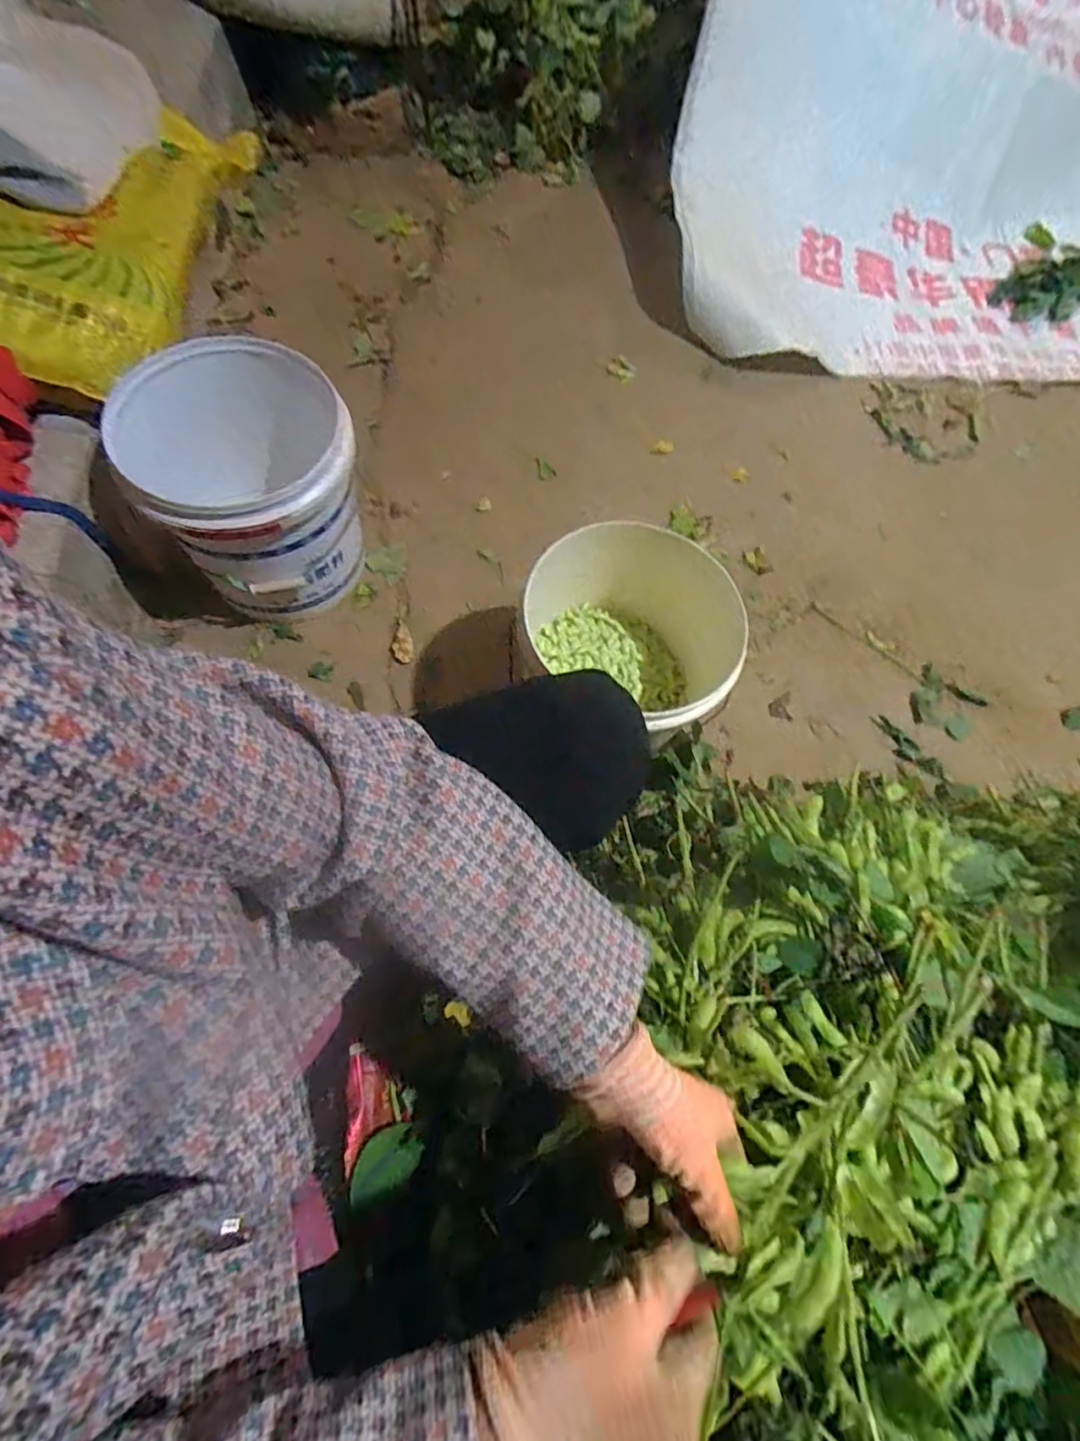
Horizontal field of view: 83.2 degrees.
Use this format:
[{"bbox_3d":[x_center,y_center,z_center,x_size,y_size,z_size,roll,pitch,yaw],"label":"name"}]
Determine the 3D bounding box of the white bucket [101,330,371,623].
[{"bbox_3d":[-0.360,-0.296,0.790,0.248,0.246,0.239,3,69,-7],"label":"white bucket"}]

